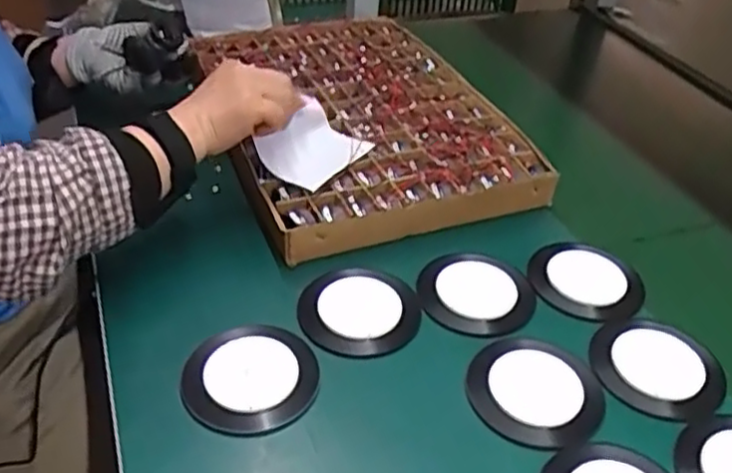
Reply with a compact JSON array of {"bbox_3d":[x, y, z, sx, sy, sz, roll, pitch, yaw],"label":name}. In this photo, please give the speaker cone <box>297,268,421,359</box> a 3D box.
[{"bbox_3d":[-0.005,0.061,0.581,0.097,0.014,0.088,0,38,-4],"label":"speaker cone"}]

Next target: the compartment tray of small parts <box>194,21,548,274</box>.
[{"bbox_3d":[-0.016,-0.144,0.808,0.304,0.050,0.429,-12,41,-19],"label":"compartment tray of small parts"}]

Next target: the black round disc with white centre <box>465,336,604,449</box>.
[{"bbox_3d":[0.126,0.114,0.523,0.097,0.018,0.086,13,39,12],"label":"black round disc with white centre"}]

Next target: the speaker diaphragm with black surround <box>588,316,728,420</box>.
[{"bbox_3d":[0.228,0.100,0.547,0.099,0.016,0.083,29,45,29],"label":"speaker diaphragm with black surround"}]

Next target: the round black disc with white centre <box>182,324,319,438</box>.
[{"bbox_3d":[-0.084,0.104,0.521,0.092,0.016,0.094,2,38,-2],"label":"round black disc with white centre"}]

